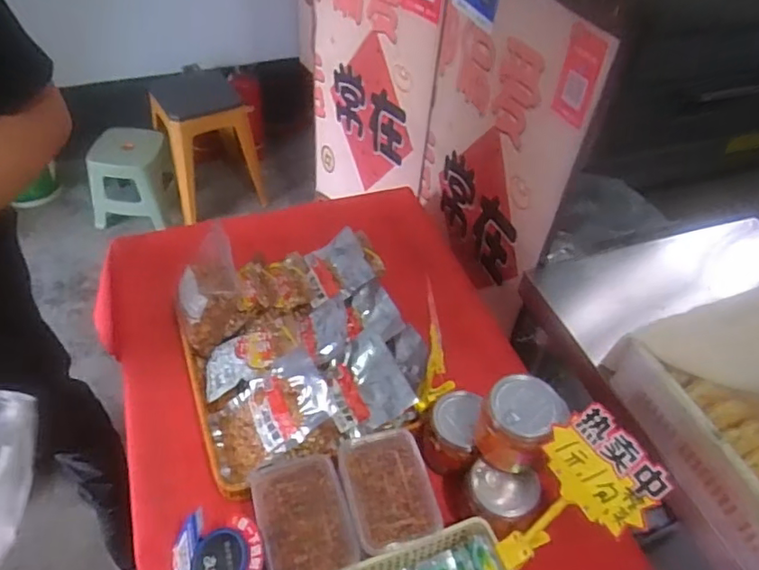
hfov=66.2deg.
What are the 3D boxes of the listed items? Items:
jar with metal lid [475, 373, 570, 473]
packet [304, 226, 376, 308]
[{"bbox_3d":[0.193,0.194,0.818,0.097,0.099,0.100,1,47,-1],"label":"jar with metal lid"},{"bbox_3d":[-0.084,-0.038,1.118,0.121,0.044,0.157,-12,49,-13],"label":"packet"}]

